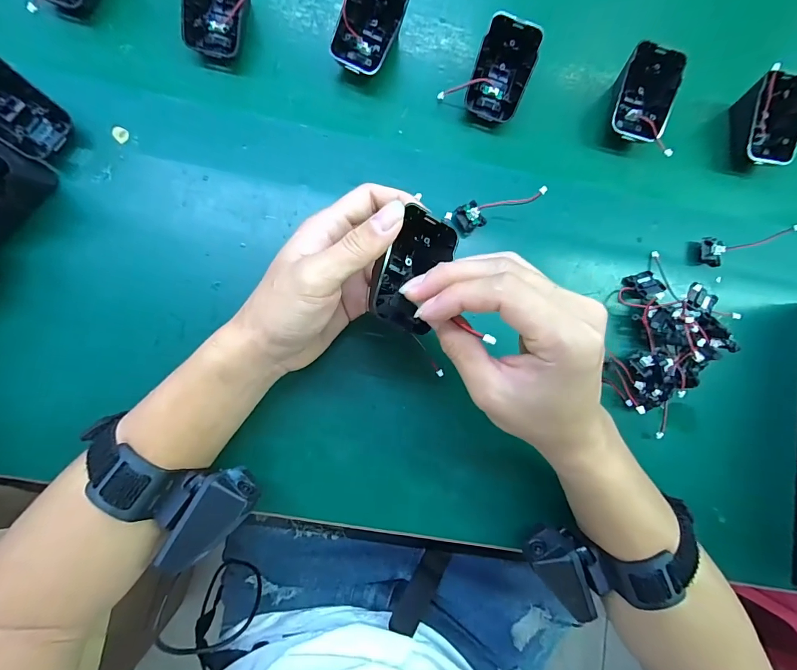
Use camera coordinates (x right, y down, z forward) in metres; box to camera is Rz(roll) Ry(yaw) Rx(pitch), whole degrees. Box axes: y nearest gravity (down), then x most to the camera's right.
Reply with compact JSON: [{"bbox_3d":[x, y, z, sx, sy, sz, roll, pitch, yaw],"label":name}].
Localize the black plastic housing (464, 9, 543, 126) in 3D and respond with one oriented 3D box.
[{"bbox_3d":[0.083,-0.211,0.317,0.044,0.043,0.061,18,83,-3],"label":"black plastic housing"}]

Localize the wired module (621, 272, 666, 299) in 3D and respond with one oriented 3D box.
[{"bbox_3d":[0.197,-0.040,0.313,0.024,0.008,0.026,-25,50,1],"label":"wired module"}]

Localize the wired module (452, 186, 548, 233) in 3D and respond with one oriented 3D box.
[{"bbox_3d":[0.078,-0.099,0.302,0.069,0.016,0.025,-13,85,18],"label":"wired module"}]

